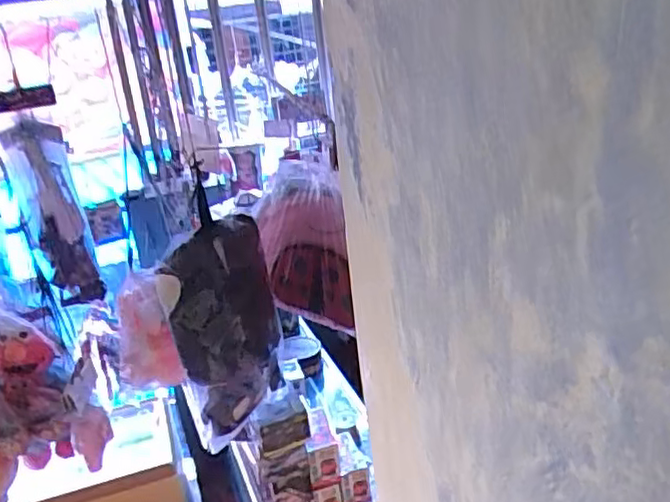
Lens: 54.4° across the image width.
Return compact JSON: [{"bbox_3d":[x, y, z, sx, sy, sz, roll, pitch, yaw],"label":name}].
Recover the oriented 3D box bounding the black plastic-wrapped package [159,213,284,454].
[{"bbox_3d":[-0.234,0.165,1.427,0.205,0.483,0.200,-9,25,-5],"label":"black plastic-wrapped package"}]

